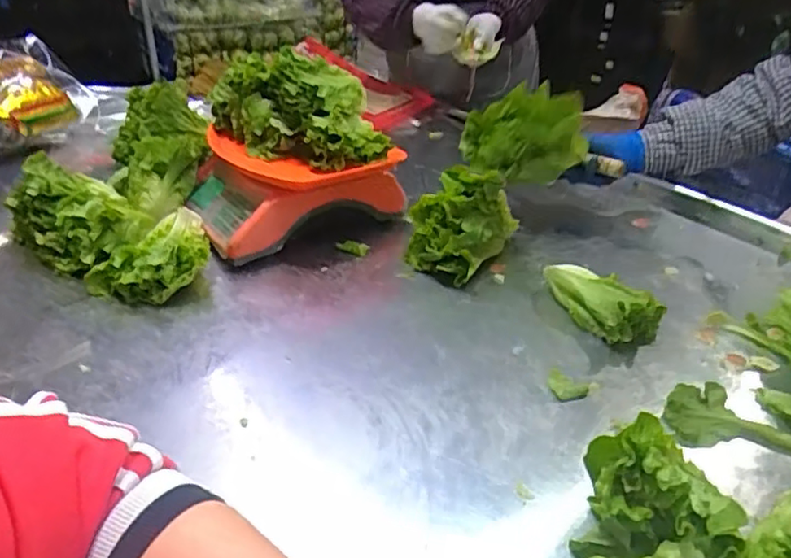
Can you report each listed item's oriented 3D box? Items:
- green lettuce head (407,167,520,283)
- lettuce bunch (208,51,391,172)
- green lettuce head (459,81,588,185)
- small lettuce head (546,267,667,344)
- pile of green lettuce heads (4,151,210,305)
[{"bbox_3d":[0.088,-0.081,0.898,0.107,0.131,0.119,19,35,30],"label":"green lettuce head"},{"bbox_3d":[-0.147,-0.267,0.968,0.152,0.128,0.287,-24,39,-35],"label":"lettuce bunch"},{"bbox_3d":[0.196,-0.221,0.989,0.181,0.161,0.153,5,31,7],"label":"green lettuce head"},{"bbox_3d":[0.242,0.023,0.799,0.081,0.051,0.159,-24,37,-35],"label":"small lettuce head"},{"bbox_3d":[-0.397,-0.081,0.909,0.331,0.122,0.175,17,34,28],"label":"pile of green lettuce heads"}]

